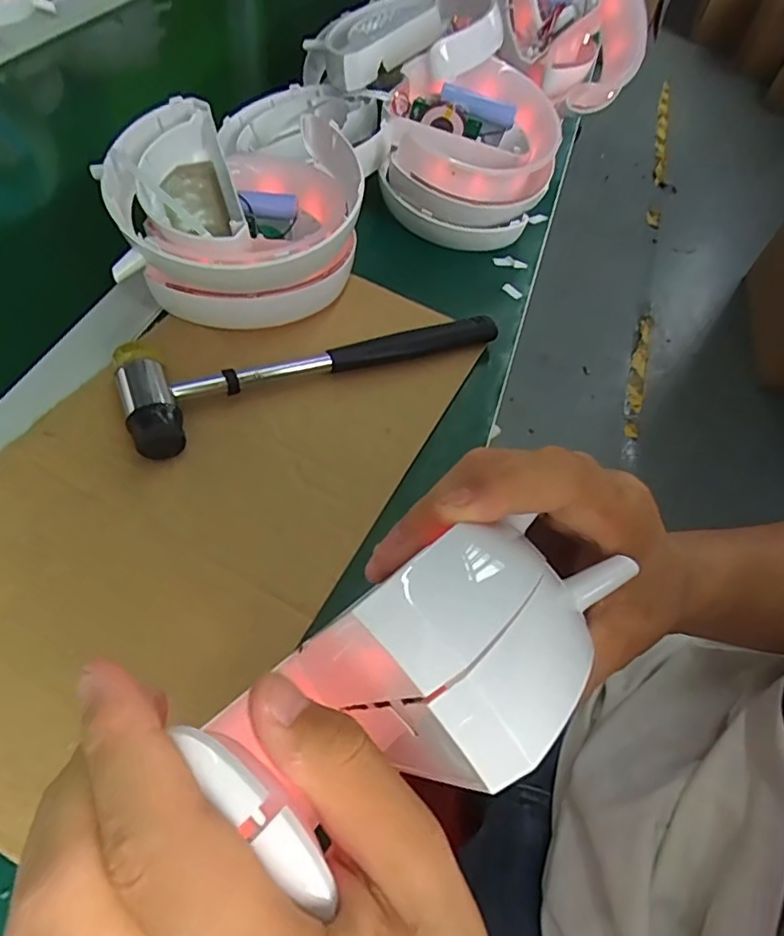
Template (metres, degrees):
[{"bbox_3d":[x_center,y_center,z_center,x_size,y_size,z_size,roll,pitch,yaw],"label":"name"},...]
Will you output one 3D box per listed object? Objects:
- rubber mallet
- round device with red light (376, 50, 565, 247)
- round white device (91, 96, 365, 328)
[{"bbox_3d":[-0.049,-0.079,0.385,0.251,0.034,0.068,-24,63,-24],"label":"rubber mallet"},{"bbox_3d":[0.065,-0.266,0.501,0.145,0.089,0.147,15,54,0],"label":"round device with red light"},{"bbox_3d":[-0.103,-0.175,0.413,0.154,0.095,0.154,2,50,-3],"label":"round white device"}]

